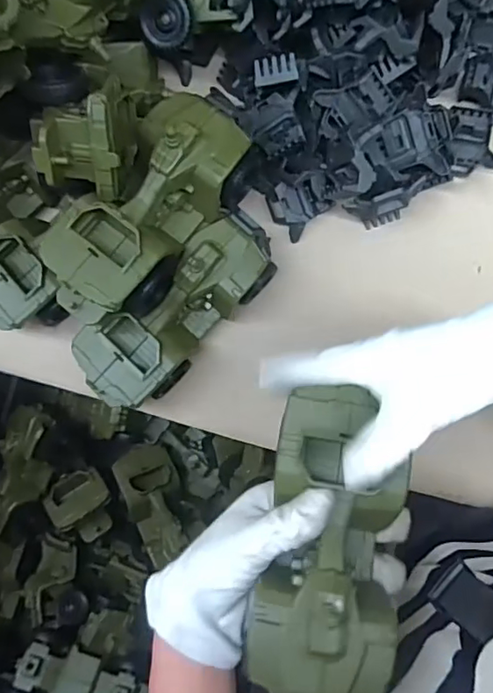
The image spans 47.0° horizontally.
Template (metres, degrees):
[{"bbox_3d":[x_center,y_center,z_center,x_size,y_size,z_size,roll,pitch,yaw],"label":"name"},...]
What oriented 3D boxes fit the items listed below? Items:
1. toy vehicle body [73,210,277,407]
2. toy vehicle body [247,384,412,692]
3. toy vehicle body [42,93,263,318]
[{"bbox_3d":[-0.052,-0.027,0.485,0.182,0.083,0.073,-39,84,4],"label":"toy vehicle body"},{"bbox_3d":[0.051,0.112,0.337,0.084,0.059,0.174,2,70,7],"label":"toy vehicle body"},{"bbox_3d":[-0.075,-0.103,0.433,0.087,0.068,0.182,41,92,7],"label":"toy vehicle body"}]

